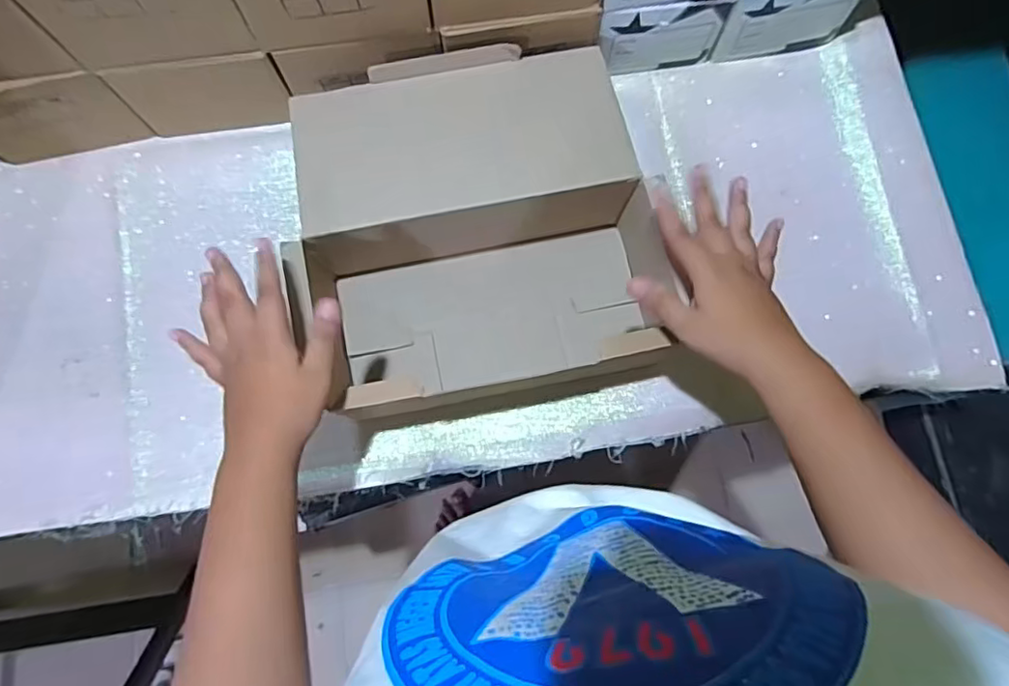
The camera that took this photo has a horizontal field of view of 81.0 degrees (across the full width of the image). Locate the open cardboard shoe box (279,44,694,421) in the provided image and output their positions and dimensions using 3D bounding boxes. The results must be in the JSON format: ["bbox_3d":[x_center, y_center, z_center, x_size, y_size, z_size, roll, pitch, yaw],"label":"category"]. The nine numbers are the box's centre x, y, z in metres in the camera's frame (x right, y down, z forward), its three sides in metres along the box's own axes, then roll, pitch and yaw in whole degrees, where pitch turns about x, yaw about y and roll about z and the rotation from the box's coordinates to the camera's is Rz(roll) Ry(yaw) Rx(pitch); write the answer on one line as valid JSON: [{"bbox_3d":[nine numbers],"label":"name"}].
[{"bbox_3d":[-0.017,-0.099,0.513,0.303,0.108,0.273,-11,78,-4],"label":"open cardboard shoe box"}]

